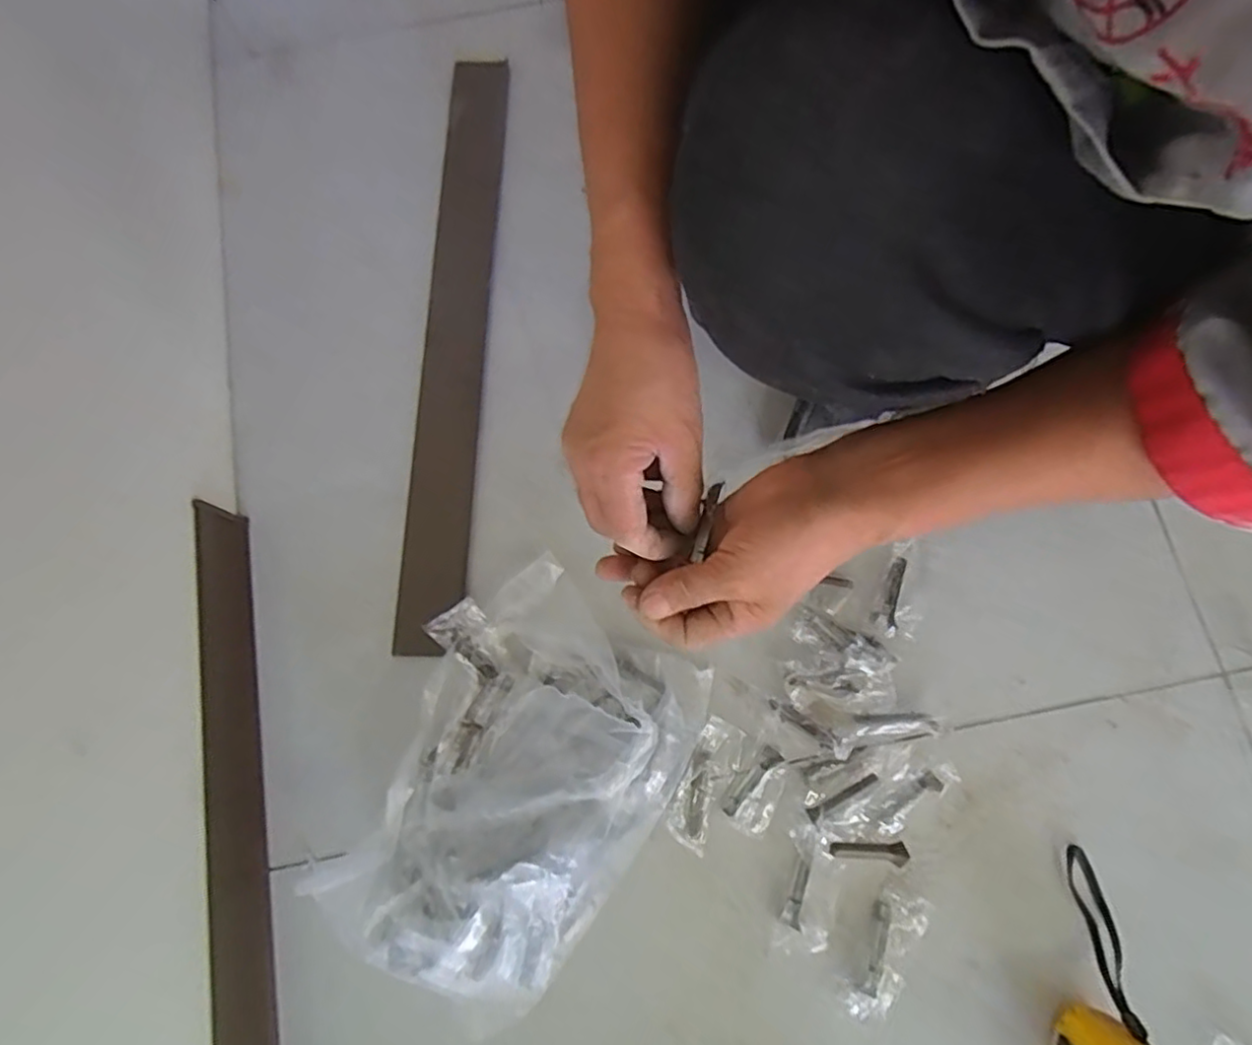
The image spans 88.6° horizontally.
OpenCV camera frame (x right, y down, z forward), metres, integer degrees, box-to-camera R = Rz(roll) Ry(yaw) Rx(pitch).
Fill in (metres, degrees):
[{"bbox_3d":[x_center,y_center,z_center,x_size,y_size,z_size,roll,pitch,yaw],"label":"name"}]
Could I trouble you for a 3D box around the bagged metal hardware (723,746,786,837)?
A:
[{"bbox_3d":[0.101,0.203,0.486,0.035,0.009,0.062,28,79,7],"label":"bagged metal hardware"}]

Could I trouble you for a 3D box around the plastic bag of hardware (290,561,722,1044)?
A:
[{"bbox_3d":[-0.087,0.179,0.463,0.214,0.080,0.281,33,80,8],"label":"plastic bag of hardware"}]

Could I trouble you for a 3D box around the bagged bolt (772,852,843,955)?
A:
[{"bbox_3d":[0.136,0.276,0.467,0.034,0.015,0.069,20,78,5],"label":"bagged bolt"}]

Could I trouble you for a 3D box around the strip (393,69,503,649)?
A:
[{"bbox_3d":[-0.158,-0.188,0.601,0.059,0.010,0.599,-1,75,8],"label":"strip"}]

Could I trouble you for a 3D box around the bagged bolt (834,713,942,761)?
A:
[{"bbox_3d":[0.196,0.159,0.487,0.078,0.012,0.027,-13,77,-2],"label":"bagged bolt"}]

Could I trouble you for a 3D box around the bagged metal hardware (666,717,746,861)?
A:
[{"bbox_3d":[0.060,0.198,0.488,0.036,0.011,0.093,27,79,7],"label":"bagged metal hardware"}]

